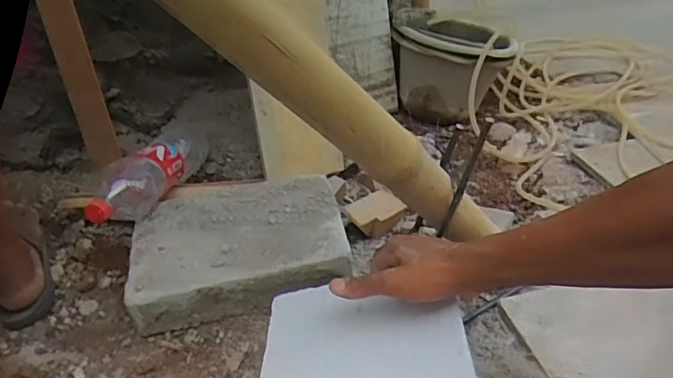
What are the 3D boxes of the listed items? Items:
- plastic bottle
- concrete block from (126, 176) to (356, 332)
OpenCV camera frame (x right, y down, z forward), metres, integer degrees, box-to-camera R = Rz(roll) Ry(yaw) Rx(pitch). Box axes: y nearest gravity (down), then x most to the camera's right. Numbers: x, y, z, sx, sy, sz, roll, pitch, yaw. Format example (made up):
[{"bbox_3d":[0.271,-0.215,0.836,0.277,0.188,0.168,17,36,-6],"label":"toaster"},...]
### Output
[{"bbox_3d":[-0.308,-0.025,0.875,0.081,0.091,0.333,7,25,10],"label":"plastic bottle"},{"bbox_3d":[-0.144,0.083,0.784,0.308,0.082,0.210,-10,42,-8],"label":"concrete block"}]

